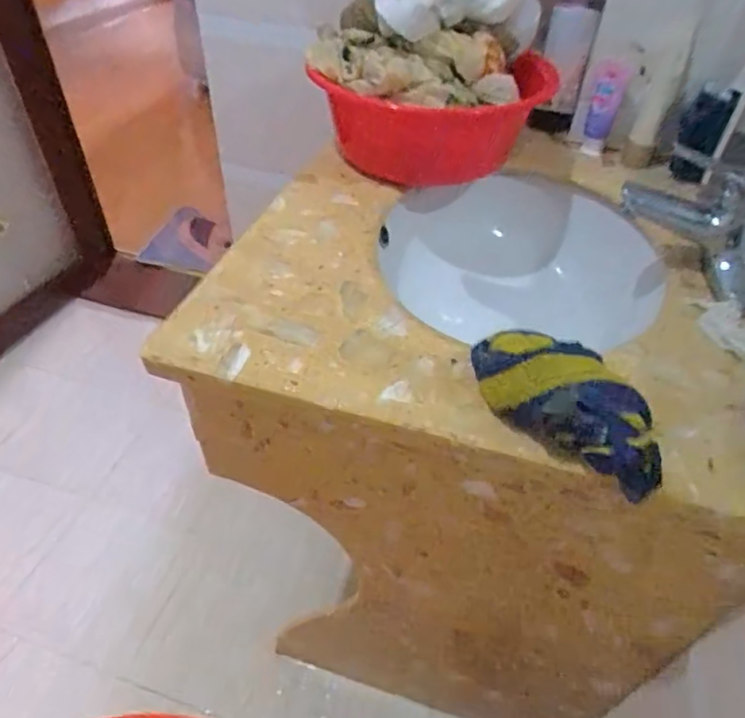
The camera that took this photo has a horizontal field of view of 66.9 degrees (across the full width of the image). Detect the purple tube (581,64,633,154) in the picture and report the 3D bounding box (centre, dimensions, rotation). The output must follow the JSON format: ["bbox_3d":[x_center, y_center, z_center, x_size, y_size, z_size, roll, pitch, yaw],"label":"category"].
[{"bbox_3d":[0.346,-0.373,0.845,0.044,0.116,0.041,16,46,13],"label":"purple tube"}]

